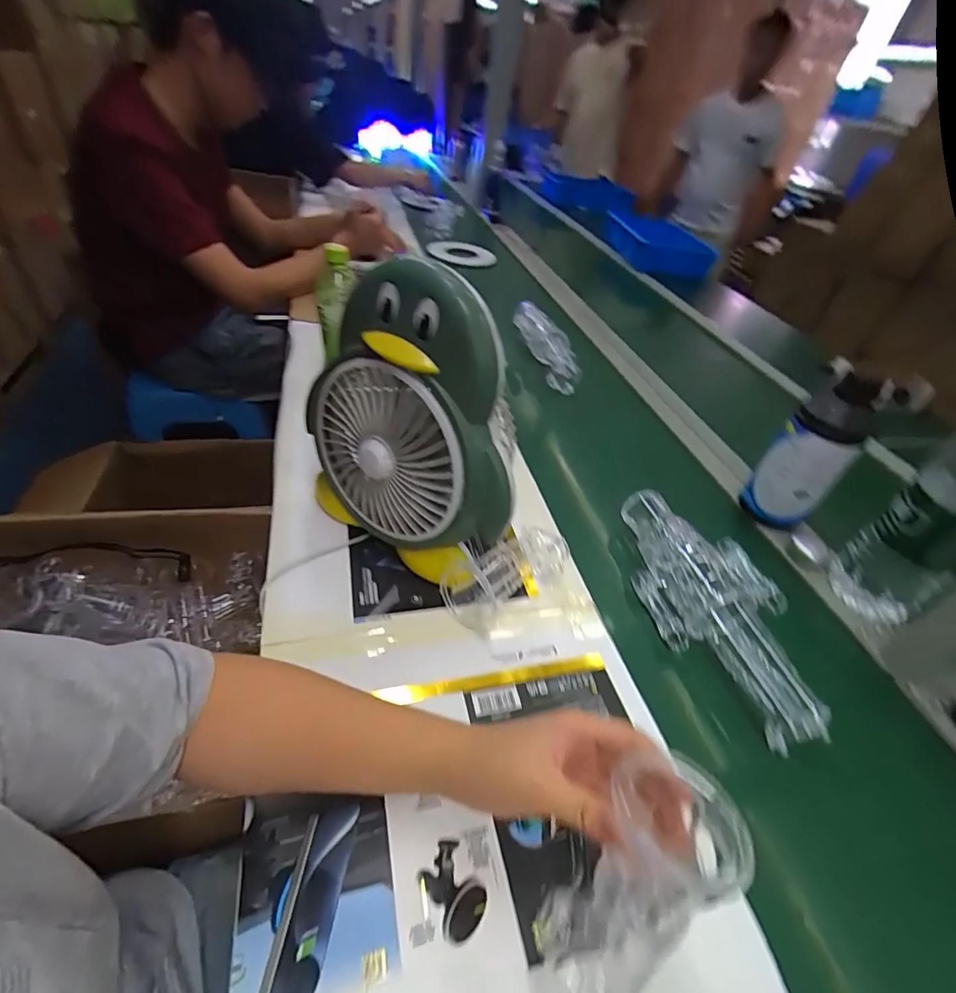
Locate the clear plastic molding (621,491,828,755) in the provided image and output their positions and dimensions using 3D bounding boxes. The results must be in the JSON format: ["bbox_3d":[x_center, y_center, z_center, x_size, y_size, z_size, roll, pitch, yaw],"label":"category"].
[{"bbox_3d":[0.250,0.111,0.522,0.110,0.063,0.287,-9,45,-21],"label":"clear plastic molding"}]

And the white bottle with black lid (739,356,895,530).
[{"bbox_3d":[0.439,-0.056,0.639,0.086,0.214,0.070,36,48,26],"label":"white bottle with black lid"}]

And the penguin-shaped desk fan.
[{"bbox_3d":[-0.069,-0.066,0.477,0.238,0.283,0.091,32,46,22],"label":"penguin-shaped desk fan"}]

